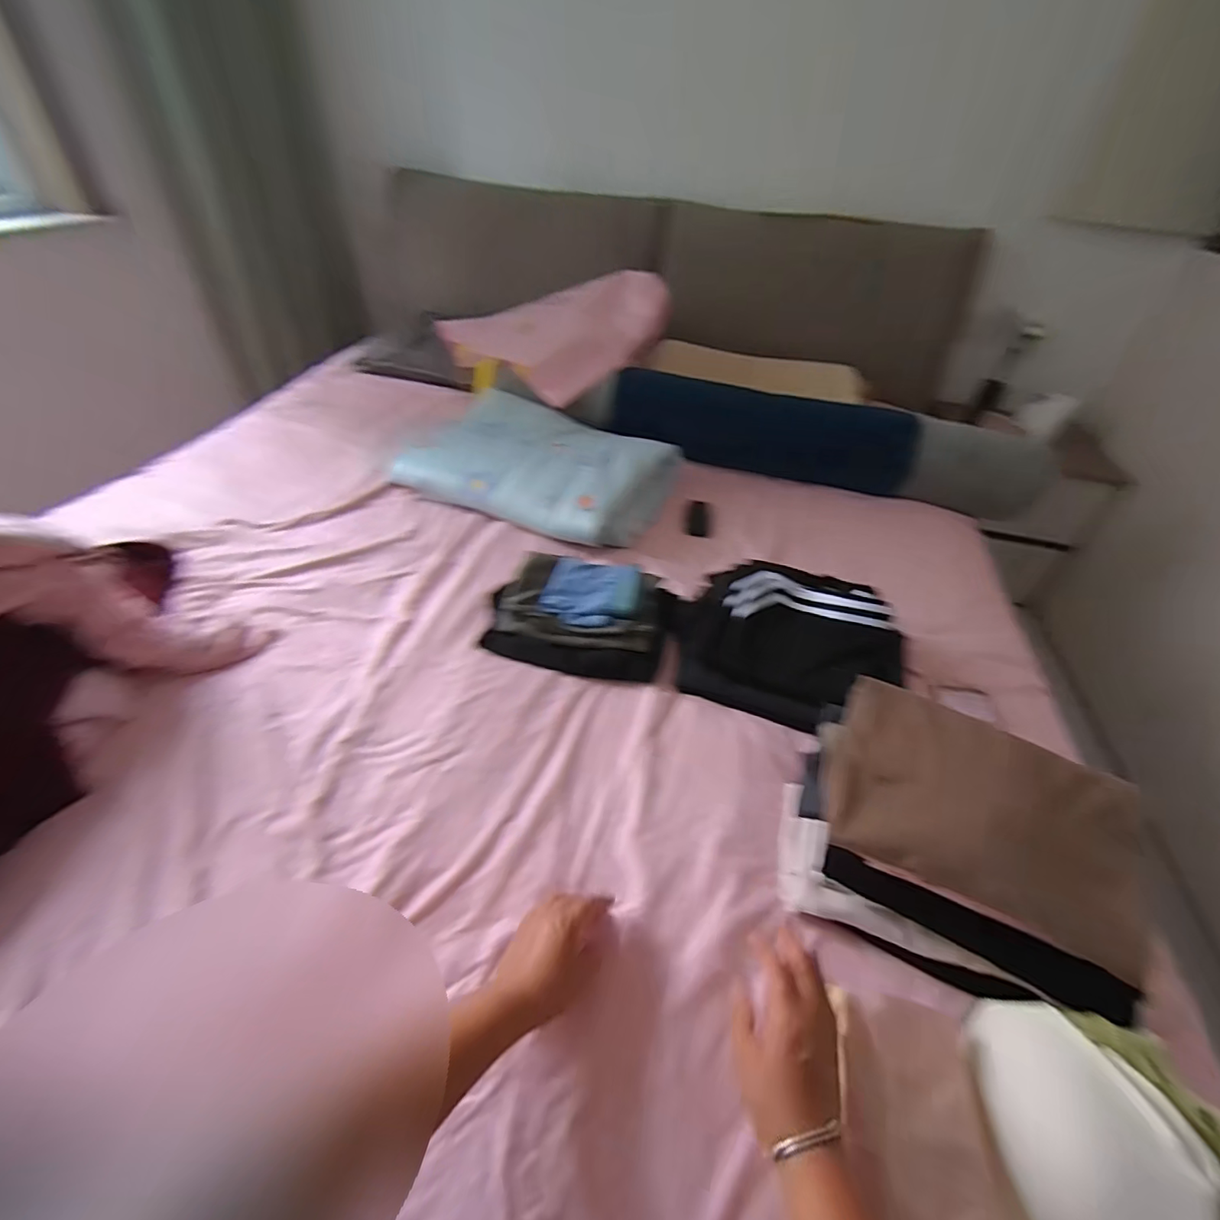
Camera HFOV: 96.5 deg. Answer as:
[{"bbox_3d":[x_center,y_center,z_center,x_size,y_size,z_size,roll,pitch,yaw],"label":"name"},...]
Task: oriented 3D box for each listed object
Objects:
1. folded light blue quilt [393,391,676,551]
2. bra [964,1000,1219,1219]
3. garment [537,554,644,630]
[{"bbox_3d":[-0.145,-0.321,1.186,0.529,0.102,0.377,22,46,17],"label":"folded light blue quilt"},{"bbox_3d":[0.359,0.407,0.402,0.115,0.075,0.184,13,44,9],"label":"bra"},{"bbox_3d":[-0.027,-0.028,0.863,0.146,0.041,0.133,14,44,9],"label":"garment"}]

